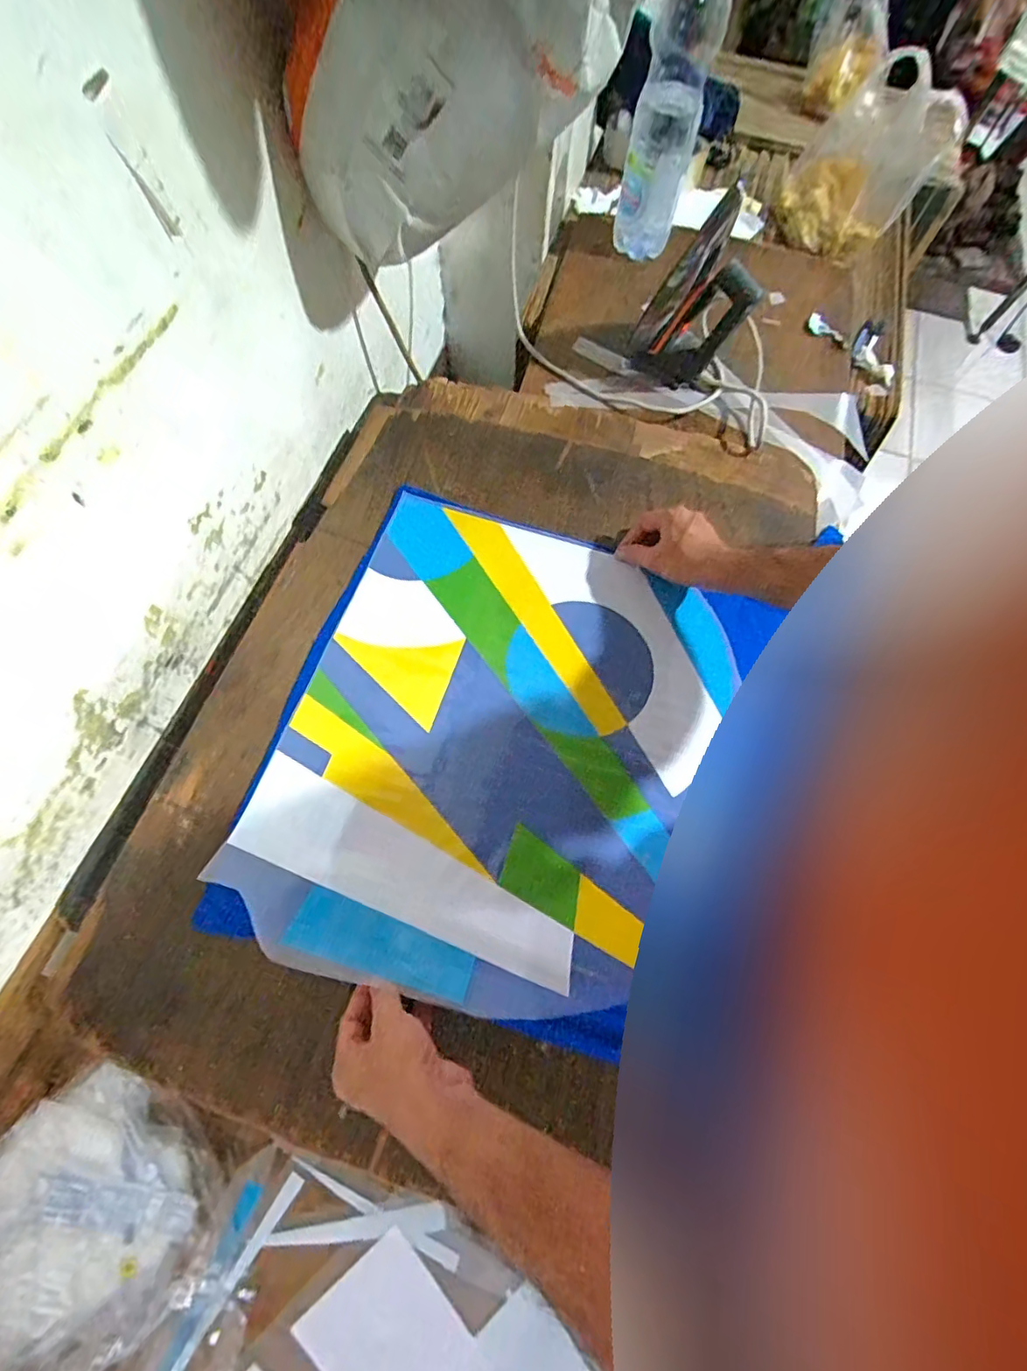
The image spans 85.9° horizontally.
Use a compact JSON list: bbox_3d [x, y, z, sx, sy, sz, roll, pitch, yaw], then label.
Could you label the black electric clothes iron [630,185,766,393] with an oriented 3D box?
[{"bbox_3d":[0.226,-0.477,0.684,0.094,0.193,0.115,-24,70,-12],"label":"black electric clothes iron"}]

